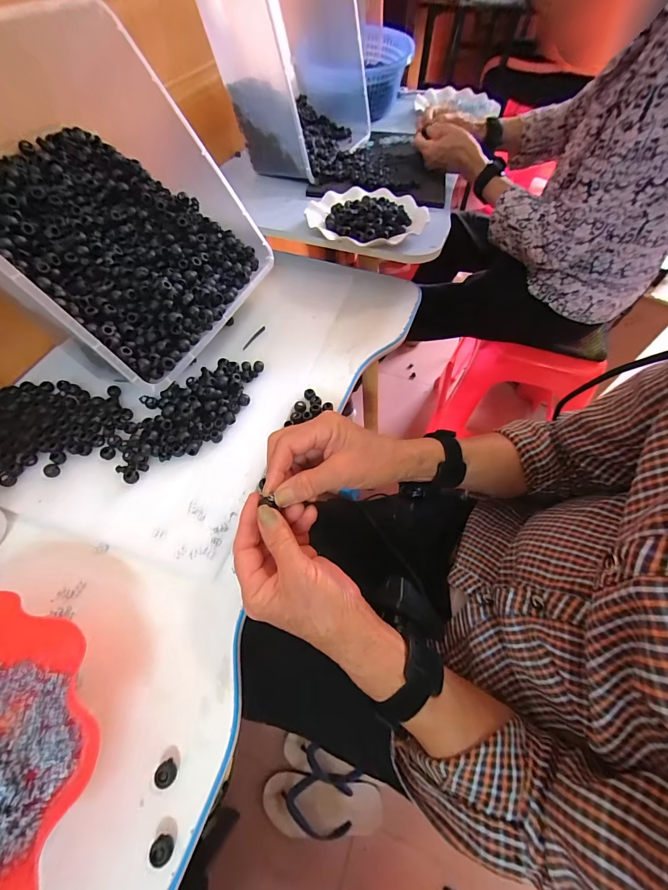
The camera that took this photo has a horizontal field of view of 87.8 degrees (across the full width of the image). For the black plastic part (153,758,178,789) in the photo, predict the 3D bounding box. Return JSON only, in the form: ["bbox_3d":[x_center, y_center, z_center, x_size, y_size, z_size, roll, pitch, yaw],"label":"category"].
[{"bbox_3d":[-0.130,0.255,0.269,0.014,0.012,0.015,0,59,1],"label":"black plastic part"}]

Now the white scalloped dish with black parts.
[{"bbox_3d":[0.051,-0.365,0.549,0.185,0.032,0.167,5,60,4],"label":"white scalloped dish with black parts"}]

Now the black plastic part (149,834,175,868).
[{"bbox_3d":[-0.123,0.289,0.248,0.015,0.010,0.013,40,68,21],"label":"black plastic part"}]

